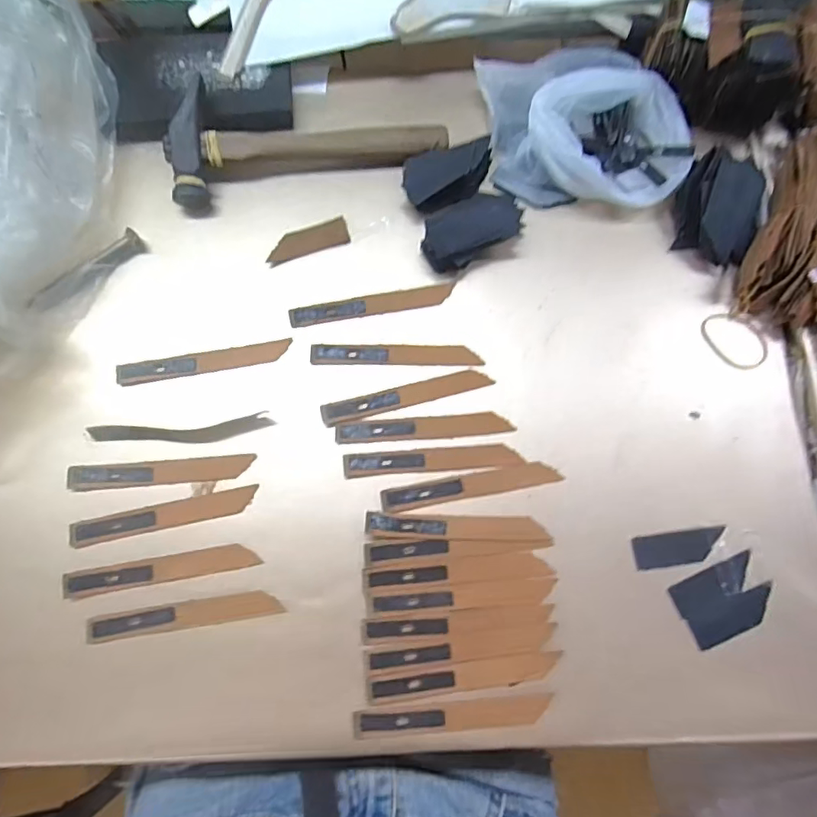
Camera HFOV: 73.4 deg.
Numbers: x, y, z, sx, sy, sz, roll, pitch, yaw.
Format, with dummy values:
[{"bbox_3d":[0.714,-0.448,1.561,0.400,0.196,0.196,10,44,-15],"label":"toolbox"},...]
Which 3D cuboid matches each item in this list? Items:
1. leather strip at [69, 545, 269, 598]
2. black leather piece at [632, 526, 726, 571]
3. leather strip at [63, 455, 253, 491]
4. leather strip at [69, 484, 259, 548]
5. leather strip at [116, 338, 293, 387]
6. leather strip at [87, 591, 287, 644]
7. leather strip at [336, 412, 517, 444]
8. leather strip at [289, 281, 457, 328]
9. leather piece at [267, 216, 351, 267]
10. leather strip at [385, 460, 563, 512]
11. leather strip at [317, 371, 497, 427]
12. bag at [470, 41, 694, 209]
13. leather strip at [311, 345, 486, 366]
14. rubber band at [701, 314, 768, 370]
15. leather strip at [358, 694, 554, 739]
[{"bbox_3d":[-0.165,0.108,0.369,0.123,0.013,0.017,-10,77,-4],"label":"leather strip"},{"bbox_3d":[0.190,0.098,0.385,0.063,0.004,0.022,-8,76,0],"label":"black leather piece"},{"bbox_3d":[-0.173,0.045,0.386,0.125,0.007,0.017,-5,76,-2],"label":"leather strip"},{"bbox_3d":[-0.169,0.075,0.381,0.125,0.005,0.018,-12,77,-4],"label":"leather strip"},{"bbox_3d":[-0.151,-0.035,0.405,0.125,0.004,0.015,-10,77,-4],"label":"leather strip"},{"bbox_3d":[-0.147,0.138,0.365,0.122,0.005,0.017,-7,80,-7],"label":"leather strip"},{"bbox_3d":[0.011,0.014,0.393,0.124,0.004,0.015,-4,76,-2],"label":"leather strip"},{"bbox_3d":[-0.027,-0.080,0.422,0.125,0.004,0.016,-11,77,-4],"label":"leather strip"},{"bbox_3d":[-0.080,-0.132,0.434,0.066,0.004,0.022,-21,78,-6],"label":"leather piece"},{"bbox_3d":[0.043,0.054,0.385,0.123,0.004,0.017,-11,77,-4],"label":"leather strip"},{"bbox_3d":[-0.001,-0.009,0.397,0.122,0.004,0.016,-14,77,-5],"label":"leather strip"},{"bbox_3d":[0.139,-0.229,0.439,0.161,0.049,0.126,7,76,1],"label":"bag"},{"bbox_3d":[-0.009,-0.040,0.409,0.125,0.004,0.016,0,76,-1],"label":"leather strip"},{"bbox_3d":[0.250,-0.053,0.418,0.041,0.004,0.051,-27,78,-8],"label":"rubber band"},{"bbox_3d":[0.029,0.198,0.353,0.124,0.004,0.017,-4,76,-2],"label":"leather strip"}]

